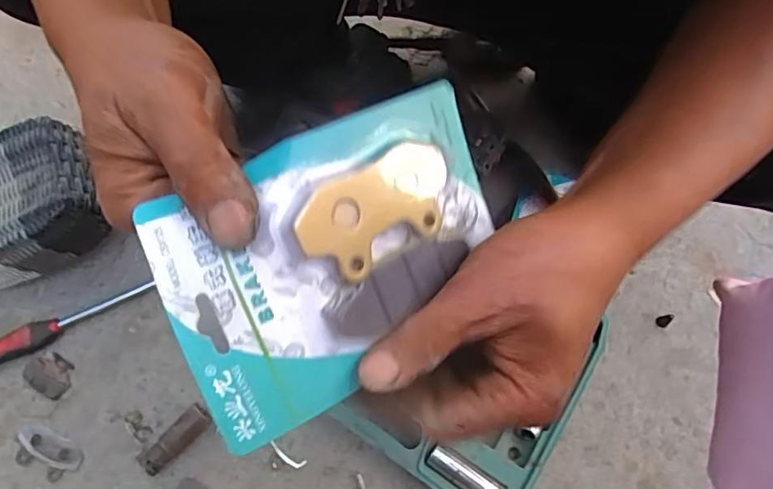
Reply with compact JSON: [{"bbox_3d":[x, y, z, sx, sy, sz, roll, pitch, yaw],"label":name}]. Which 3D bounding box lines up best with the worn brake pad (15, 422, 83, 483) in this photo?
[{"bbox_3d":[-0.361,0.218,0.575,0.083,0.004,0.040,22,69,8],"label":"worn brake pad"}]

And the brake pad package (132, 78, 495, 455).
[{"bbox_3d":[-0.015,0.003,0.226,0.147,0.022,0.097,-28,104,-22],"label":"brake pad package"}]

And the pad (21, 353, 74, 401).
[{"bbox_3d":[-0.375,0.144,0.605,0.055,0.008,0.041,33,70,11],"label":"pad"}]

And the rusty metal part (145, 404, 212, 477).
[{"bbox_3d":[-0.218,0.205,0.570,0.027,0.032,0.079,39,72,14],"label":"rusty metal part"}]

